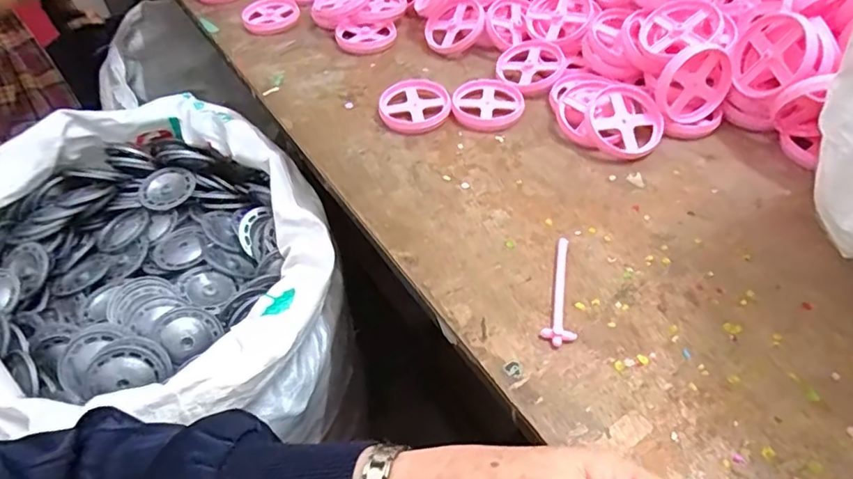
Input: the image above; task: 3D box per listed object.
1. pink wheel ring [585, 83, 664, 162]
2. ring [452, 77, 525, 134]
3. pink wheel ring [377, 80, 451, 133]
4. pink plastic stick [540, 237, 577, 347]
[{"bbox_3d":[0.165,-0.099,0.457,0.060,0.009,0.066,0,73,1],"label":"pink wheel ring"},{"bbox_3d":[0.056,-0.124,0.500,0.062,0.012,0.064,3,49,7],"label":"ring"},{"bbox_3d":[-0.011,-0.122,0.500,0.062,0.014,0.063,-2,48,2],"label":"pink wheel ring"},{"bbox_3d":[0.089,0.032,0.366,0.020,0.007,0.087,7,49,10],"label":"pink plastic stick"}]

